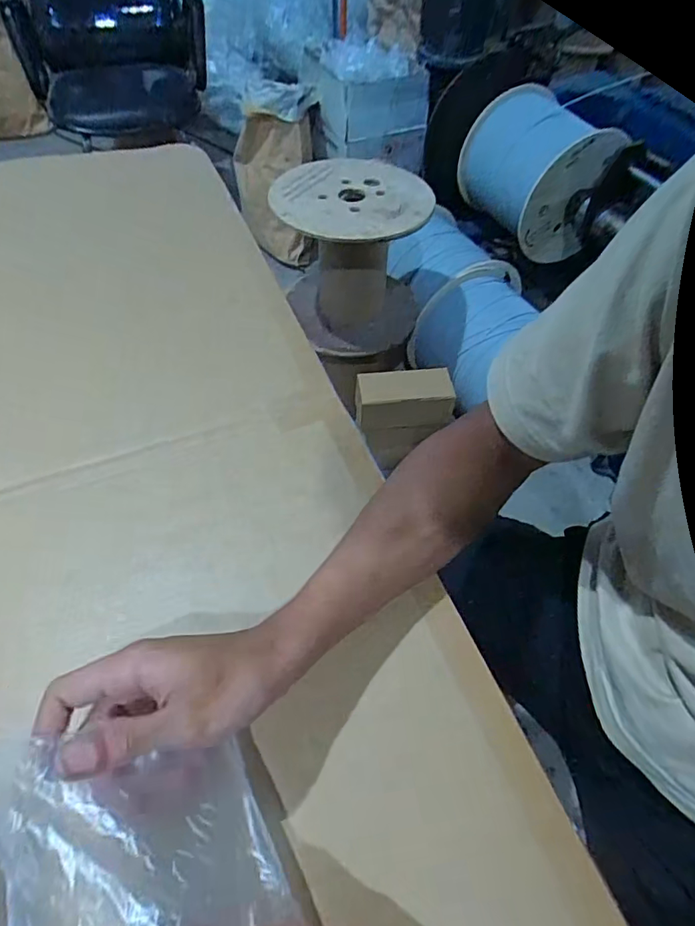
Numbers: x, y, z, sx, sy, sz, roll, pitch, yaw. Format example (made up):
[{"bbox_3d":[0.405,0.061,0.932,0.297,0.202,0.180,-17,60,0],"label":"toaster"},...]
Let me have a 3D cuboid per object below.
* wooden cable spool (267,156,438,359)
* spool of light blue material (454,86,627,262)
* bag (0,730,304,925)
[{"bbox_3d":[0.006,-0.478,1.239,0.332,0.327,0.347,-1,52,-4],"label":"wooden cable spool"},{"bbox_3d":[0.541,-0.827,1.500,0.338,0.303,0.371,-19,56,-17],"label":"spool of light blue material"},{"bbox_3d":[-0.101,0.182,0.262,0.123,0.008,0.116,3,38,-39],"label":"bag"}]

